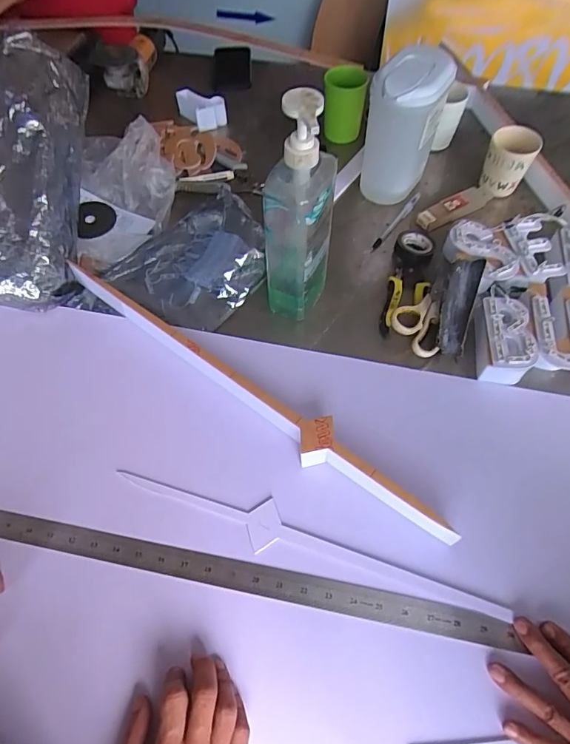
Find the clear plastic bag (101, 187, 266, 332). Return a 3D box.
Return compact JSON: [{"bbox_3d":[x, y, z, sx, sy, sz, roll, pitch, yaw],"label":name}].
[{"bbox_3d":[-0.132,-0.153,0.658,0.227,0.051,0.181,-31,64,-17],"label":"clear plastic bag"}]

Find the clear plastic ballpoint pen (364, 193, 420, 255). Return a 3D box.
[{"bbox_3d":[0.179,-0.243,0.737,0.012,0.013,0.160,34,65,18],"label":"clear plastic ballpoint pen"}]

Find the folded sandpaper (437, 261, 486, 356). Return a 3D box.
[{"bbox_3d":[0.235,-0.090,0.616,0.042,0.019,0.135,17,80,10],"label":"folded sandpaper"}]

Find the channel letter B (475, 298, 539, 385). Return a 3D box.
[{"bbox_3d":[0.282,-0.039,0.593,0.070,0.053,0.114,14,60,8],"label":"channel letter B"}]

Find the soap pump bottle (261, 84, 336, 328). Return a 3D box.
[{"bbox_3d":[0.015,-0.173,0.539,0.072,0.281,0.069,0,59,0],"label":"soap pump bottle"}]

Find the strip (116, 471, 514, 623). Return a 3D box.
[{"bbox_3d":[0.019,0.180,0.482,0.419,0.006,0.044,18,61,11],"label":"strip"}]

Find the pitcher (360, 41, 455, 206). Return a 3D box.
[{"bbox_3d":[0.178,-0.359,0.702,0.102,0.193,0.140,14,60,8],"label":"pitcher"}]

